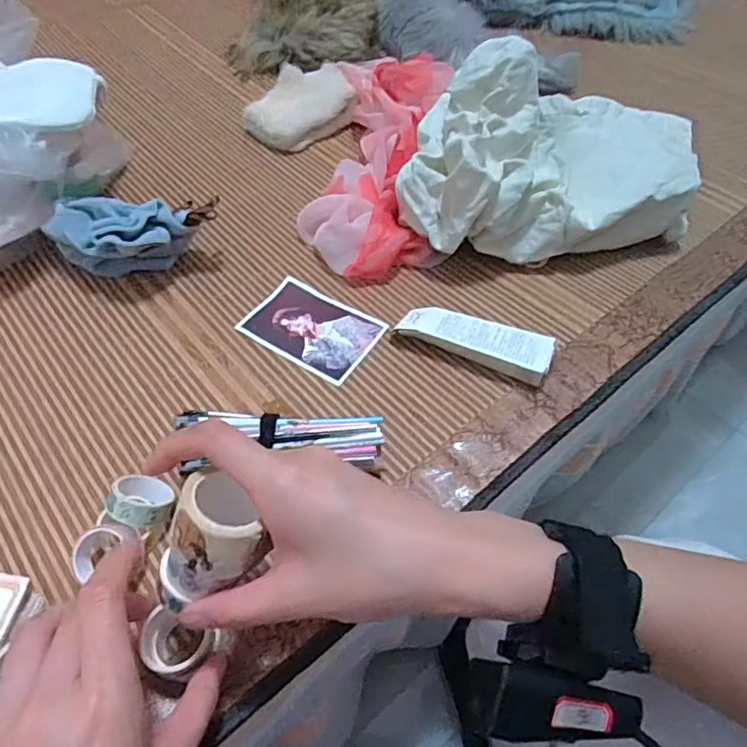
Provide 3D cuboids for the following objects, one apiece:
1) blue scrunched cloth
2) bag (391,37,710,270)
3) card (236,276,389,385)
[{"bbox_3d":[-0.206,-0.114,0.490,0.141,0.060,0.065,-4,53,-8],"label":"blue scrunched cloth"},{"bbox_3d":[0.179,-0.205,0.525,0.322,0.132,0.171,-12,55,-11],"label":"bag"},{"bbox_3d":[-0.051,-0.038,0.477,0.107,0.004,0.074,28,56,19],"label":"card"}]

